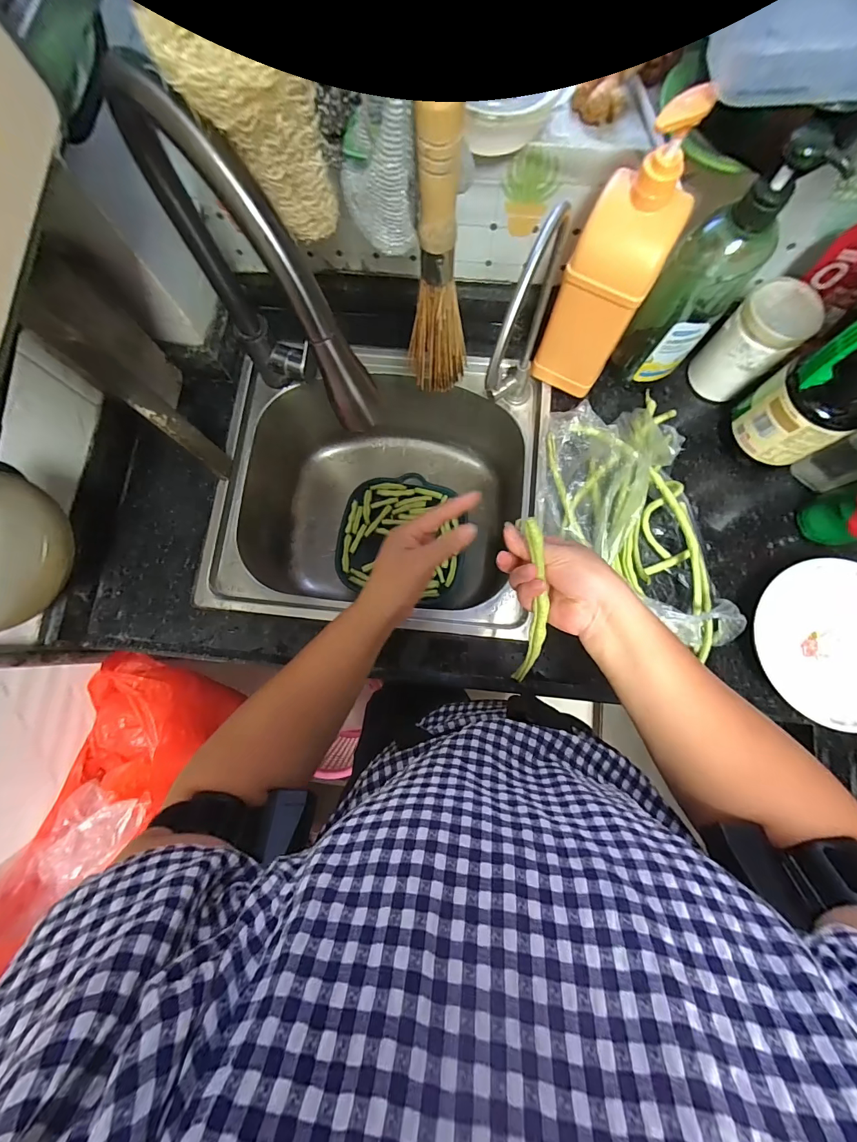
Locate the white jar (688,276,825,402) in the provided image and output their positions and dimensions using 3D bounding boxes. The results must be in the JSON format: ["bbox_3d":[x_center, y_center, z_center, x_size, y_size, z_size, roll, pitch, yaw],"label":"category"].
[{"bbox_3d":[0.414,-0.293,0.520,0.081,0.125,0.083,0,83,-1],"label":"white jar"}]

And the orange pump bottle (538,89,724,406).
[{"bbox_3d":[0.198,-0.316,0.447,0.093,0.281,0.074,26,83,2],"label":"orange pump bottle"}]

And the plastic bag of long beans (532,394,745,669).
[{"bbox_3d":[0.256,-0.067,0.505,0.199,0.070,0.320,-3,83,-1],"label":"plastic bag of long beans"}]

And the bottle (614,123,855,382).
[{"bbox_3d":[0.310,-0.324,0.435,0.089,0.255,0.081,-43,86,-6],"label":"bottle"}]

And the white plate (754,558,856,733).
[{"bbox_3d":[0.507,0.085,0.492,0.175,0.049,0.195,-11,83,-2],"label":"white plate"}]

